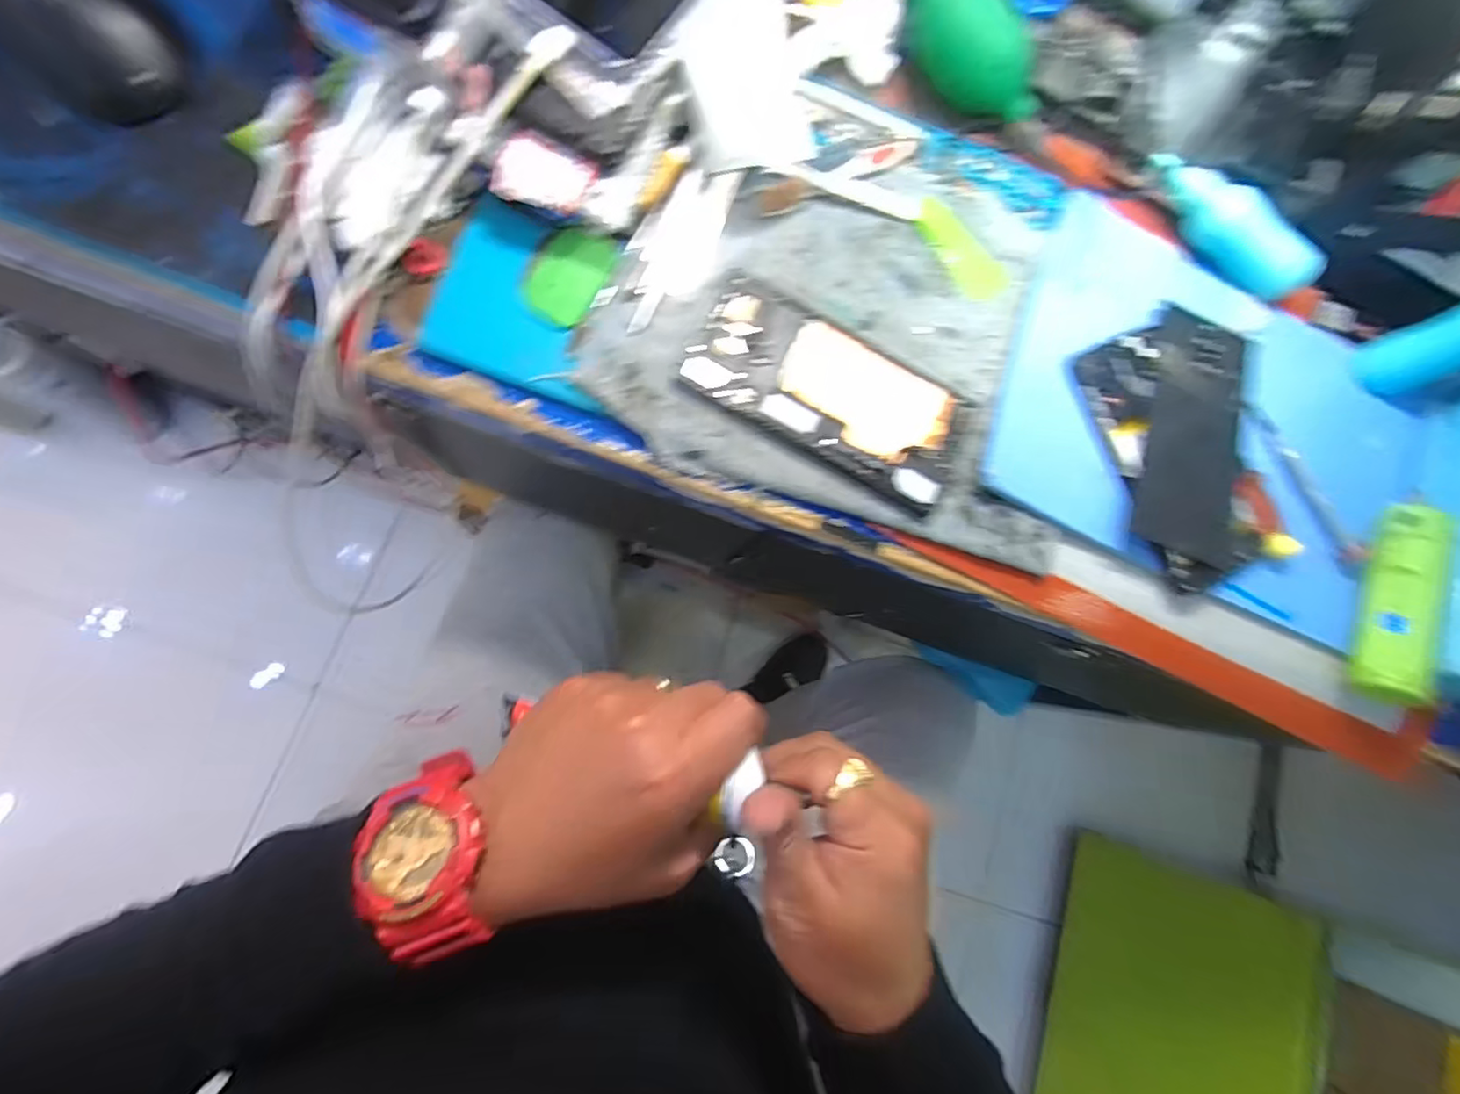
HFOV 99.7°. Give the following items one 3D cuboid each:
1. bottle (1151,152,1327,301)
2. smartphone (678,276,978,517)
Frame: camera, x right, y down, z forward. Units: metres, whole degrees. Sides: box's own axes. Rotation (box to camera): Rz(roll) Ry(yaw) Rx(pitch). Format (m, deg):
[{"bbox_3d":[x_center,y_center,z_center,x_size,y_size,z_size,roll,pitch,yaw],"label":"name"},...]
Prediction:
[{"bbox_3d":[0.320,-0.205,0.393,0.117,0.028,0.040,35,76,-4],"label":"bottle"},{"bbox_3d":[0.057,-0.086,0.347,0.161,0.013,0.070,29,77,-5],"label":"smartphone"}]

